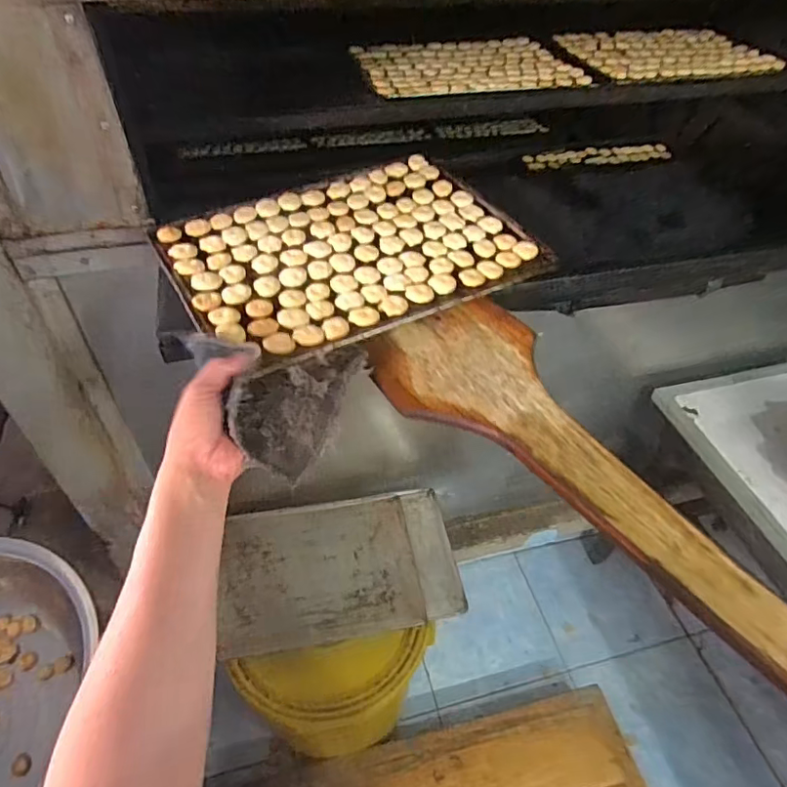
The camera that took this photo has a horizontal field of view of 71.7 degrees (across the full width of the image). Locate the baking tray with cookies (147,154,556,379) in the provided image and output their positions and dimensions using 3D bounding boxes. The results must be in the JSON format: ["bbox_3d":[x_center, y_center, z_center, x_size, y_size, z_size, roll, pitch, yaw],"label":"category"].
[{"bbox_3d":[-0.054,-0.198,0.719,0.441,0.024,0.327,-23,51,-23],"label":"baking tray with cookies"}]

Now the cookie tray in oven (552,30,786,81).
[{"bbox_3d":[0.609,-0.755,1.206,0.439,0.018,0.291,-12,48,-14],"label":"cookie tray in oven"}]

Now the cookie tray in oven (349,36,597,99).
[{"bbox_3d":[0.151,-0.682,1.126,0.435,0.012,0.319,-8,47,-11],"label":"cookie tray in oven"}]

